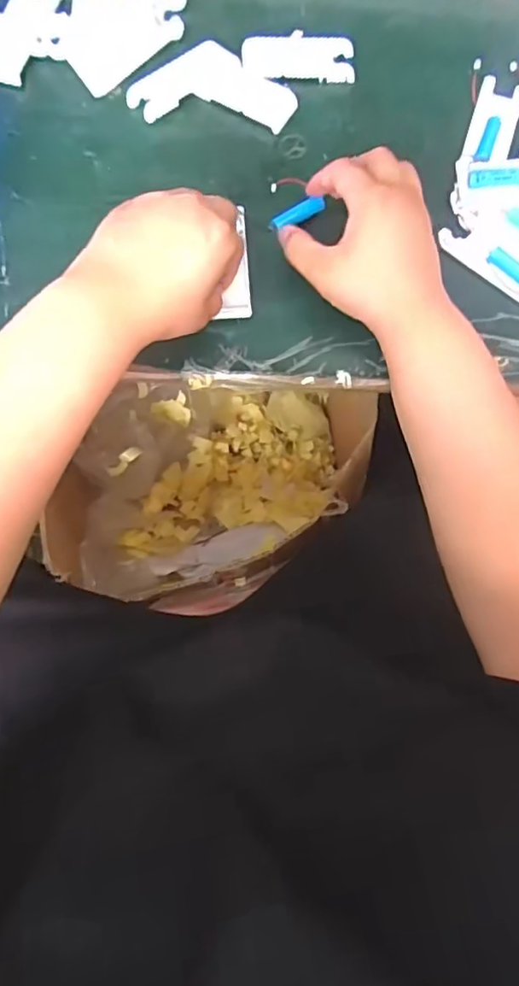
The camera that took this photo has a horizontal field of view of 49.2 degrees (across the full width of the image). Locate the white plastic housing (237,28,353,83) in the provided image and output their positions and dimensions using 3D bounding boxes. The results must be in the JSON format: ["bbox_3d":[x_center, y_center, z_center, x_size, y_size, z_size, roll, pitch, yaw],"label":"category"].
[{"bbox_3d":[0.035,-0.404,0.526,0.101,0.007,0.054,-5,75,-3],"label":"white plastic housing"}]

